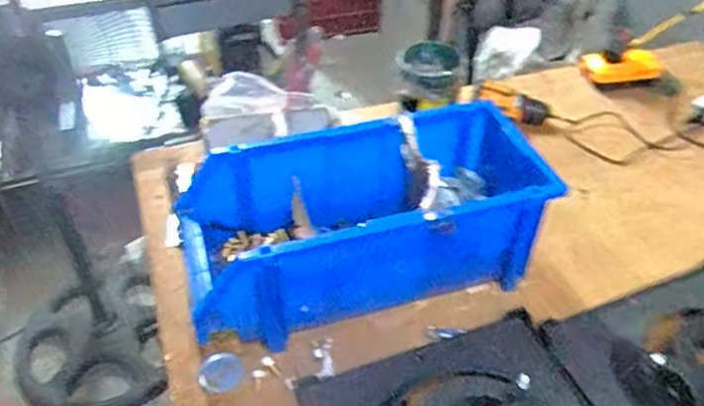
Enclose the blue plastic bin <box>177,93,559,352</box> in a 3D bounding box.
[{"bbox_3d":[0.009,0.030,0.783,0.423,0.187,0.188,-12,44,-13],"label":"blue plastic bin"}]

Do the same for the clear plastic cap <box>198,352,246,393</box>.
[{"bbox_3d":[-0.157,0.202,0.725,0.052,0.005,0.054,0,43,0],"label":"clear plastic cap"}]

